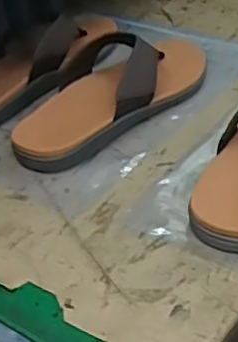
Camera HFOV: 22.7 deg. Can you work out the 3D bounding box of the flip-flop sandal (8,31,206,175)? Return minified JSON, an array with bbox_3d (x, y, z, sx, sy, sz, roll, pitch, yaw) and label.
[{"bbox_3d":[-0.001,-0.100,0.669,0.292,0.068,0.105,-32,44,-33],"label":"flip-flop sandal"}]

